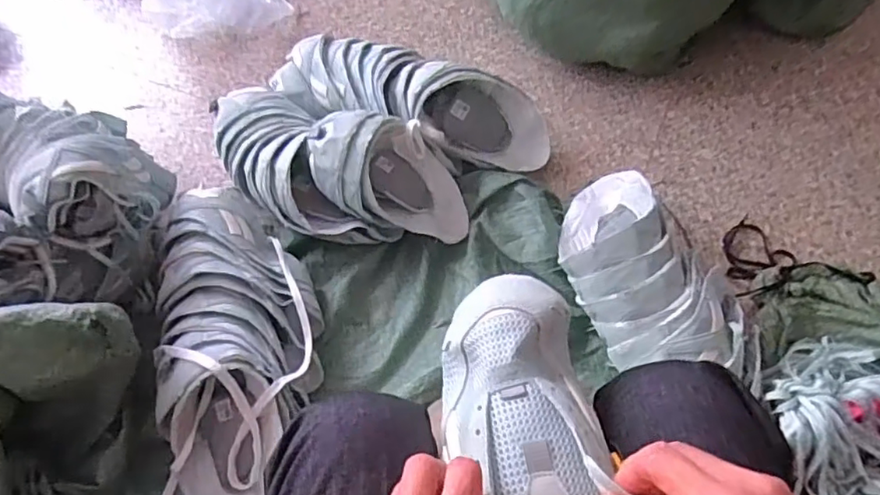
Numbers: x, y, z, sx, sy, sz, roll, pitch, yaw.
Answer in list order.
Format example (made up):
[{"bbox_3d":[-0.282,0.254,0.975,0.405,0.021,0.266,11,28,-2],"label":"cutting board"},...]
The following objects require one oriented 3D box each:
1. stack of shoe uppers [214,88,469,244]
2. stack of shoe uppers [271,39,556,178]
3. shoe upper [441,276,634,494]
[{"bbox_3d":[-0.182,-0.134,0.945,0.457,0.156,0.225,14,61,10],"label":"stack of shoe uppers"},{"bbox_3d":[-0.053,-0.252,1.024,0.495,0.138,0.147,17,62,12],"label":"stack of shoe uppers"},{"bbox_3d":[0.058,0.132,0.386,0.098,0.062,0.249,-10,60,-4],"label":"shoe upper"}]

